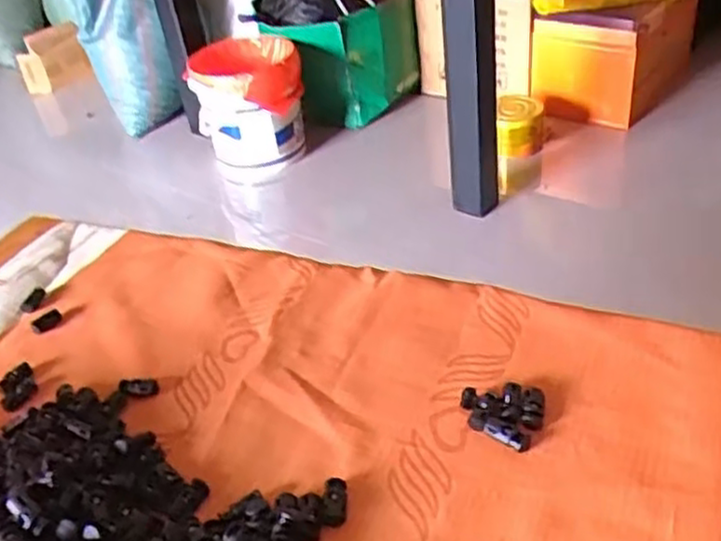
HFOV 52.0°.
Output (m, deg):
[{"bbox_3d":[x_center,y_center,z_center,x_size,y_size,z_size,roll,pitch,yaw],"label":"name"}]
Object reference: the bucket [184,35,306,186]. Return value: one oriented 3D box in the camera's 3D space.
[{"bbox_3d":[-0.264,-0.377,1.785,0.249,0.301,0.241,-16,37,-10],"label":"bucket"}]

